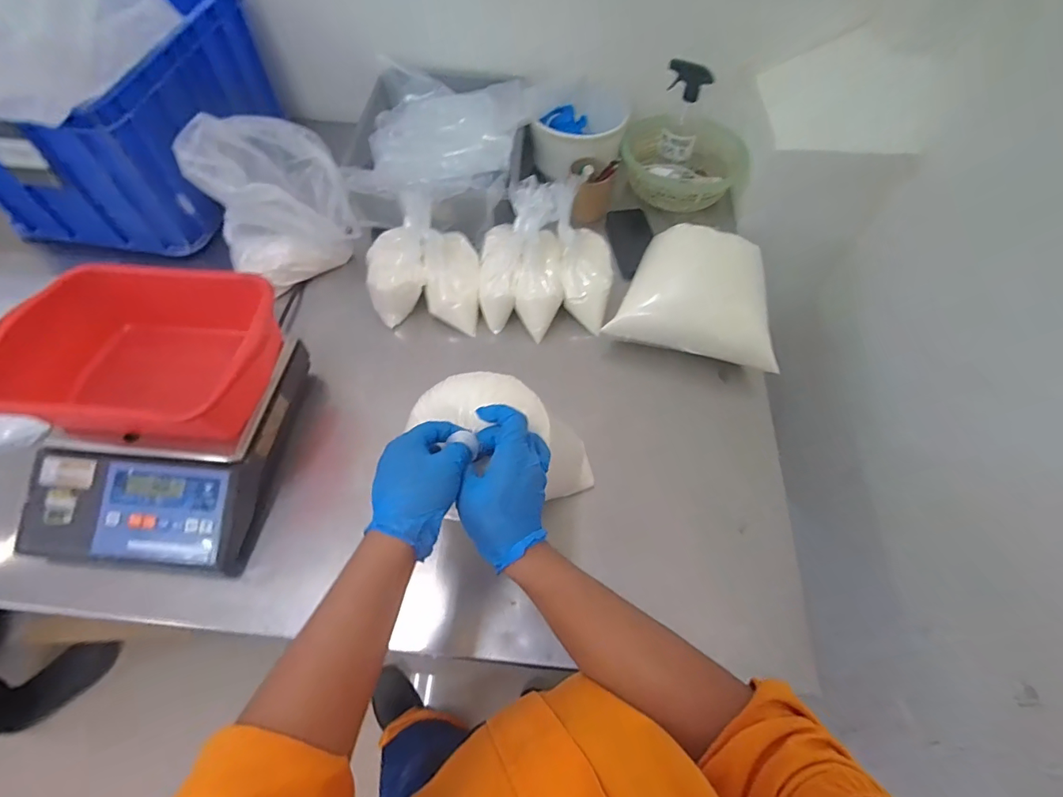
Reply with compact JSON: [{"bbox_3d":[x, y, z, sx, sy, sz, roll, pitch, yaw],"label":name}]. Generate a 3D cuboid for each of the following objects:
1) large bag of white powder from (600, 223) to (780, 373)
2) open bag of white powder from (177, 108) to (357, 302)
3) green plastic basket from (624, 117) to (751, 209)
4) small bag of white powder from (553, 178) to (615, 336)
[{"bbox_3d":[0.268,-0.175,0.761,0.251,0.114,0.193,13,59,5],"label":"large bag of white powder"},{"bbox_3d":[-0.442,-0.351,0.810,0.220,0.191,0.242,-27,64,-18],"label":"open bag of white powder"},{"bbox_3d":[0.313,-0.487,0.976,0.242,0.113,0.219,-24,63,-16],"label":"green plastic basket"},{"bbox_3d":[0.093,-0.228,0.776,0.101,0.235,0.080,-19,20,-14],"label":"small bag of white powder"}]

